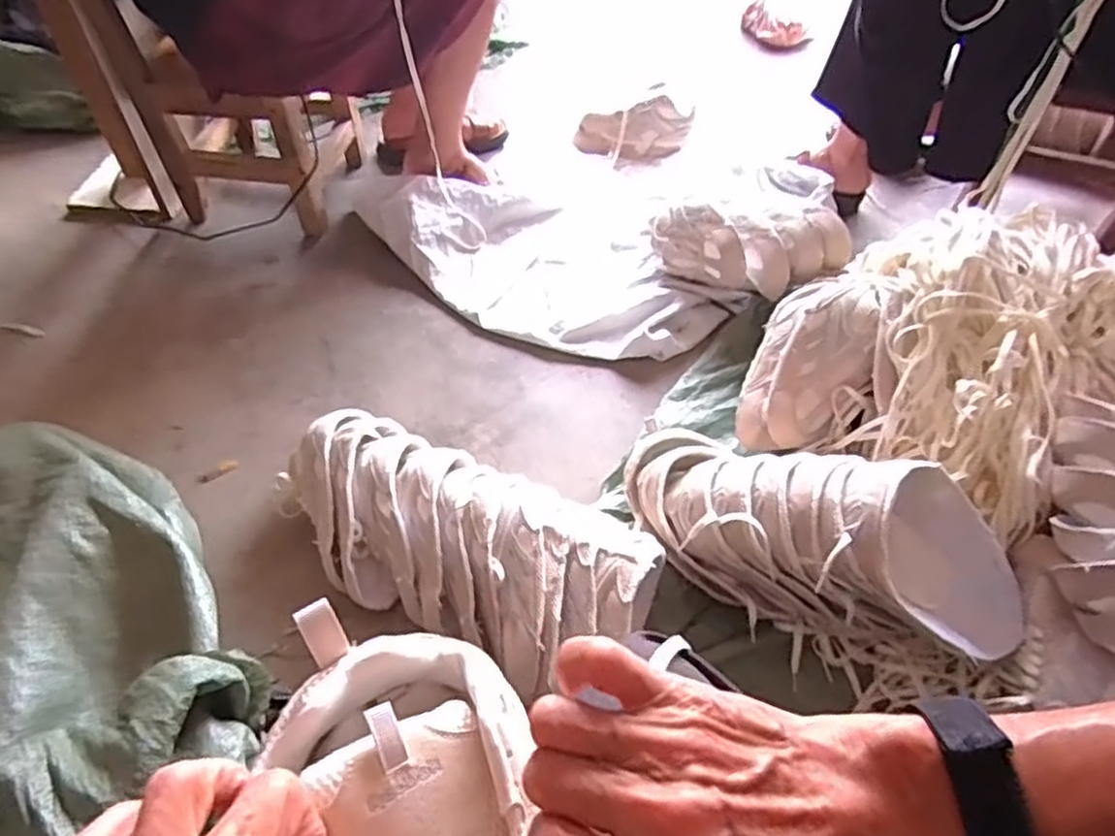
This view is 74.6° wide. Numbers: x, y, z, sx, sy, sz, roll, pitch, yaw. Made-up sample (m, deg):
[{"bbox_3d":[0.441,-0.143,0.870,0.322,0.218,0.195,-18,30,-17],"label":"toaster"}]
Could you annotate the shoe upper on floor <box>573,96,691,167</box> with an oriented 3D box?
[{"bbox_3d":[0.156,-0.599,1.517,0.238,0.092,0.105,4,50,3],"label":"shoe upper on floor"}]

